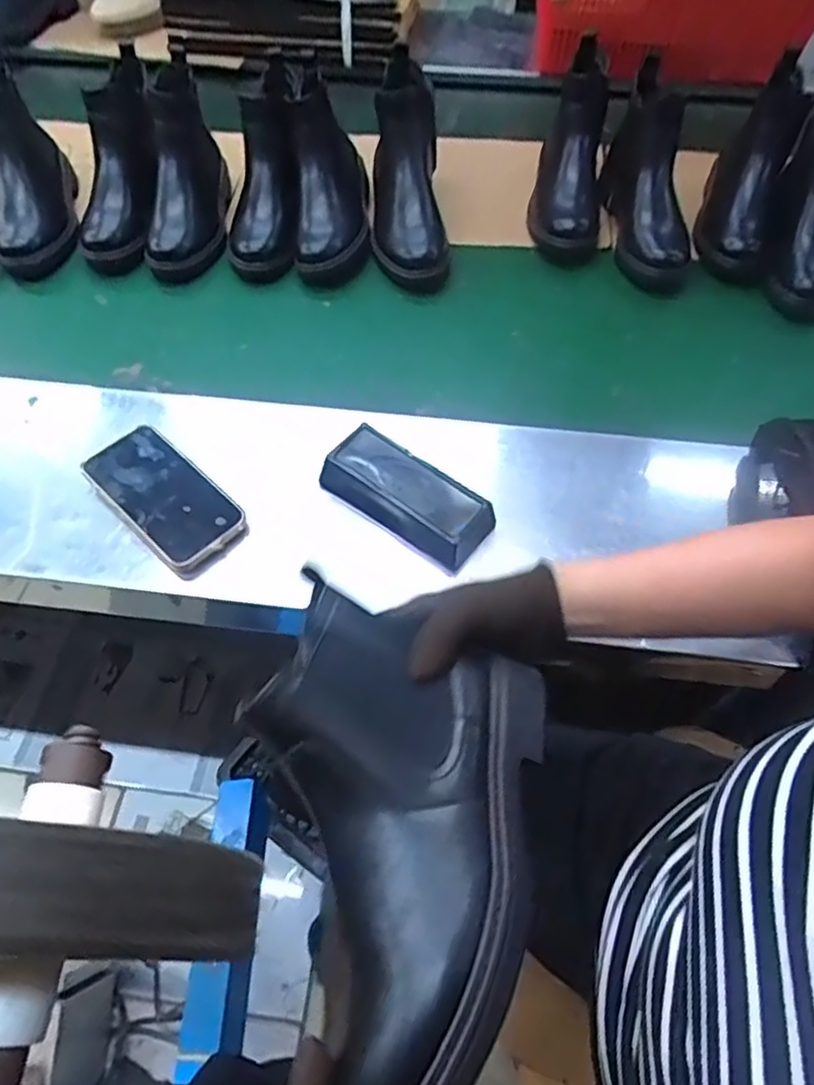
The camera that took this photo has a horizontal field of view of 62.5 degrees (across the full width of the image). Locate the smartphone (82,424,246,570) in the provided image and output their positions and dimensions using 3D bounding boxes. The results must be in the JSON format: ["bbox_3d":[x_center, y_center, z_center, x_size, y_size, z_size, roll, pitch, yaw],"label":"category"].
[{"bbox_3d":[-0.225,-0.046,0.619,0.160,0.010,0.077,40,71,19],"label":"smartphone"}]

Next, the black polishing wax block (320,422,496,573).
[{"bbox_3d":[0.001,-0.046,0.597,0.156,0.047,0.073,37,64,22],"label":"black polishing wax block"}]

